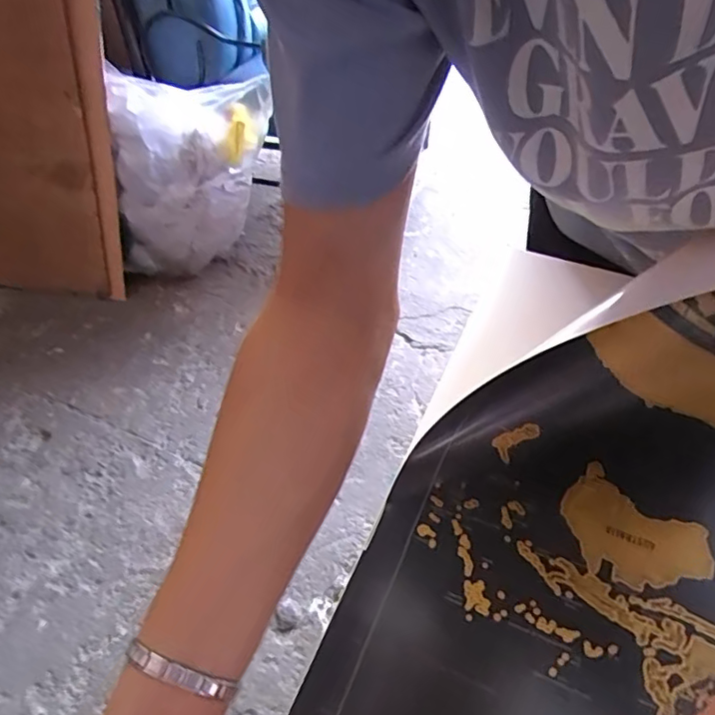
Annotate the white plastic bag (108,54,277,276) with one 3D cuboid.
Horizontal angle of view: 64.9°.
[{"bbox_3d":[-0.450,-0.494,1.555,0.406,0.429,0.291,3,48,4],"label":"white plastic bag"}]

